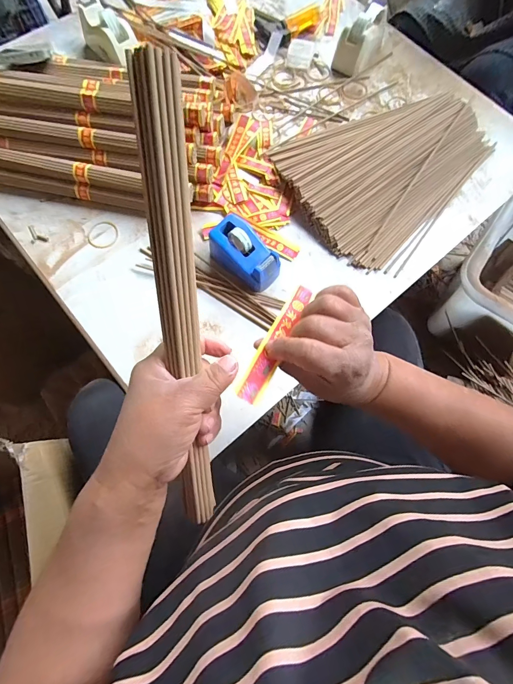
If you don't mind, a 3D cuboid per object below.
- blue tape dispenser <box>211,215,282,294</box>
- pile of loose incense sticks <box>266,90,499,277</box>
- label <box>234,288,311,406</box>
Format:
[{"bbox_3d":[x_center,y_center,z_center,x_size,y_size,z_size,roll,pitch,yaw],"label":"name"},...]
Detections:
[{"bbox_3d":[-0.014,-0.122,0.457,0.102,0.051,0.060,41,77,9],"label":"blue tape dispenser"},{"bbox_3d":[0.209,-0.282,0.515,0.327,0.038,0.272,-35,78,-11],"label":"pile of loose incense sticks"},{"bbox_3d":[0.017,-0.003,0.260,0.018,0.004,0.112,27,65,5],"label":"label"}]

